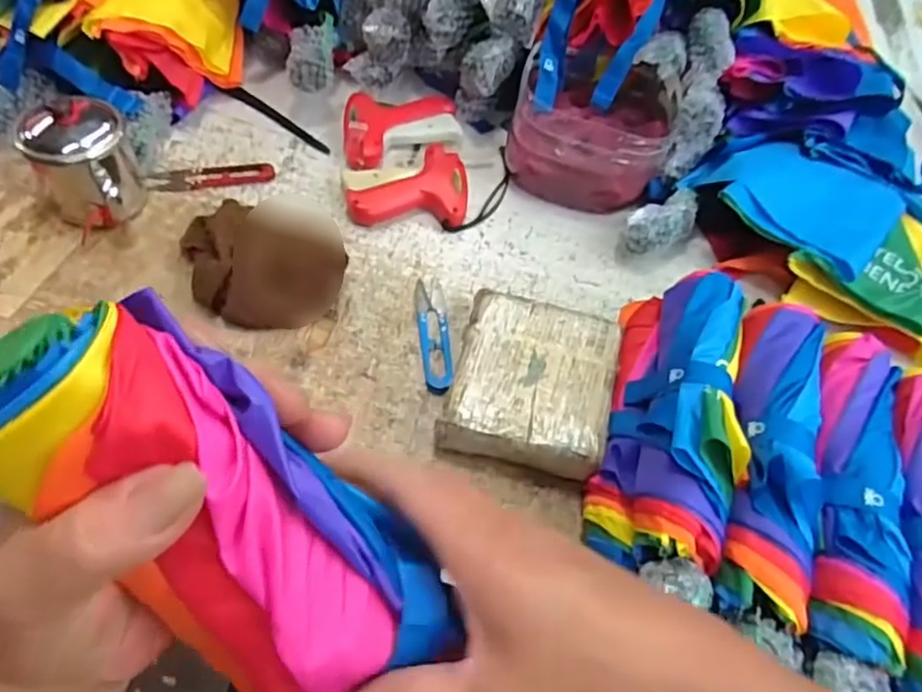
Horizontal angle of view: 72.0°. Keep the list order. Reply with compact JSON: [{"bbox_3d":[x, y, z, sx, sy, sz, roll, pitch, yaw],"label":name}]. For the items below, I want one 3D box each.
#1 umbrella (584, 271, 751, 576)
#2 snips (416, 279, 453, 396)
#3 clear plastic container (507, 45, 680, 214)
[{"bbox_3d":[0.152,0.042,0.451,0.082,0.084,0.233,16,56,6],"label":"umbrella"},{"bbox_3d":[-0.024,-0.011,0.544,0.026,0.004,0.116,-2,56,-6],"label":"snips"},{"bbox_3d":[0.136,-0.234,0.656,0.153,0.085,0.174,14,56,5],"label":"clear plastic container"}]

